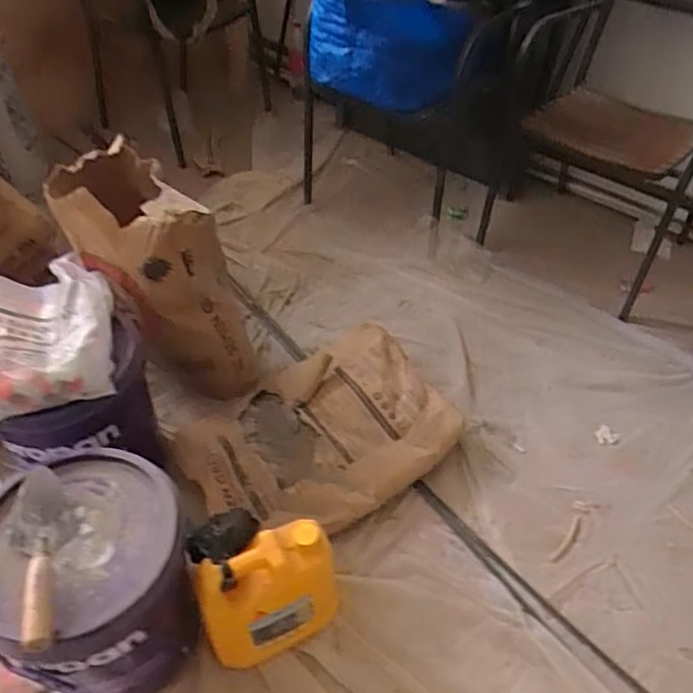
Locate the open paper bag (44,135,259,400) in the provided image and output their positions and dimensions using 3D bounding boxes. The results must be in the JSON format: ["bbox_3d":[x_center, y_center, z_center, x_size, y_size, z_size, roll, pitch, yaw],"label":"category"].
[{"bbox_3d":[-0.380,-0.135,1.346,0.293,0.540,0.196,15,48,13],"label":"open paper bag"}]

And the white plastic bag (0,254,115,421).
[{"bbox_3d":[-0.559,-0.037,1.087,0.273,0.114,0.312,-12,48,-12],"label":"white plastic bag"}]

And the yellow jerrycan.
[{"bbox_3d":[-0.124,0.434,1.060,0.233,0.272,0.104,-21,50,-20],"label":"yellow jerrycan"}]

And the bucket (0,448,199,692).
[{"bbox_3d":[-0.391,0.382,0.990,0.279,0.342,0.285,0,46,-1],"label":"bucket"}]

